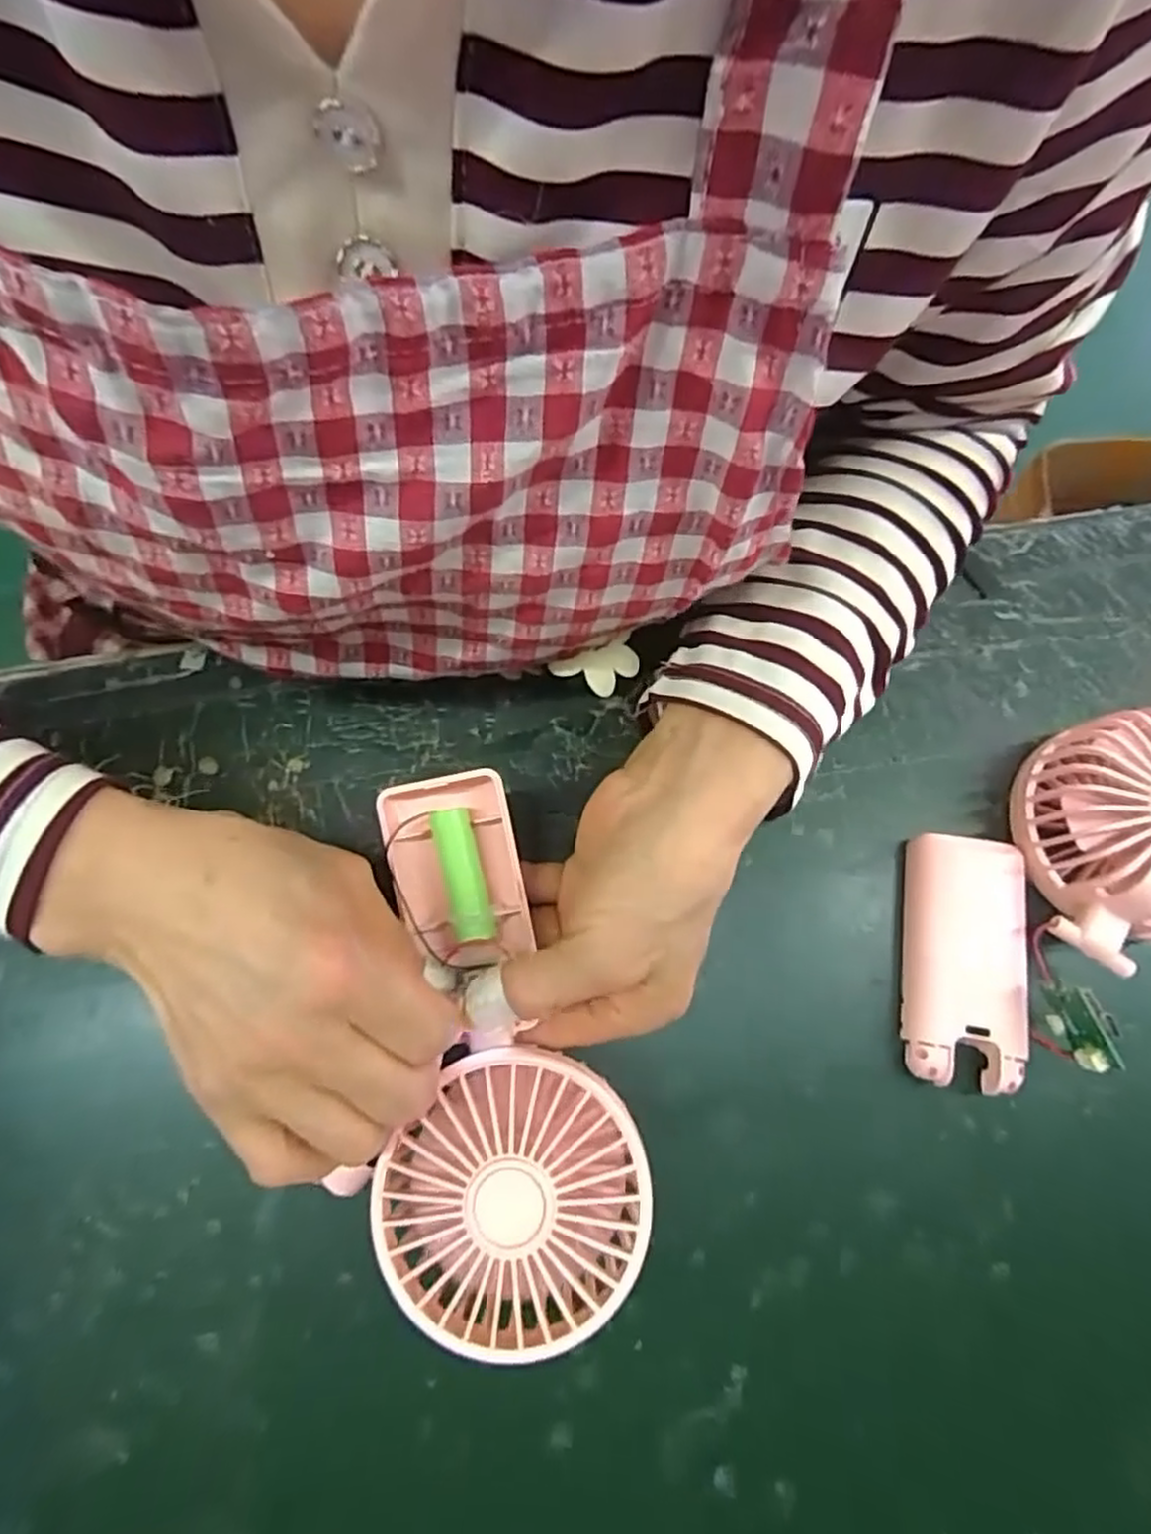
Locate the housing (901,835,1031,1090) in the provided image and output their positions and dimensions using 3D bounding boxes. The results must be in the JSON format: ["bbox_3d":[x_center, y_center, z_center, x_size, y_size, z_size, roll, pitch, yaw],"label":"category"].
[{"bbox_3d":[0.153,0.075,0.282,0.043,0.018,0.094,9,75,2],"label":"housing"}]

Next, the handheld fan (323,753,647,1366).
[{"bbox_3d":[-0.030,0.093,0.243,0.085,0.026,0.178,-9,74,-3],"label":"handheld fan"}]

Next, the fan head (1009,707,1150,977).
[{"bbox_3d":[0.221,0.025,0.282,0.087,0.047,0.092,-11,75,-3],"label":"fan head"}]

